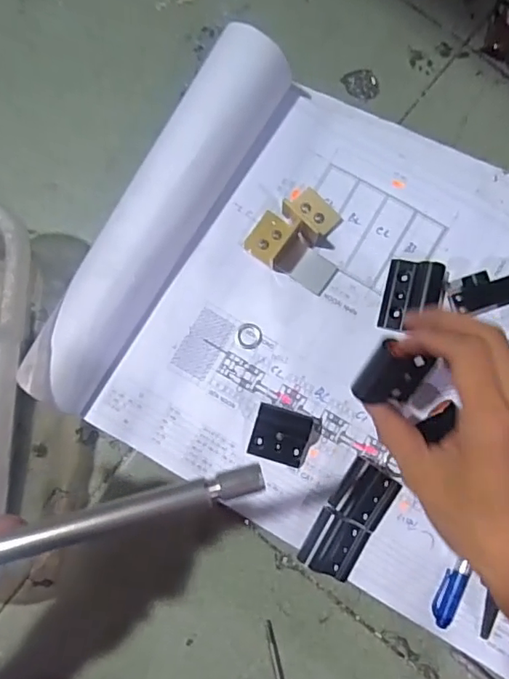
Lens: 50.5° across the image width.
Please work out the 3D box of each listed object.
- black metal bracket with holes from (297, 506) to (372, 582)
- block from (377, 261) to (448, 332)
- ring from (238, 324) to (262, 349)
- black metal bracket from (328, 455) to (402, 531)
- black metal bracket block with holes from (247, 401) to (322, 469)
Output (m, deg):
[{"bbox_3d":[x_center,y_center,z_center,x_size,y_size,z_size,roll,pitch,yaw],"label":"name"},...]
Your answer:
[{"bbox_3d":[0.058,0.148,0.390,0.039,0.016,0.042,30,86,4],"label":"black metal bracket with holes"},{"bbox_3d":[0.118,-0.032,0.403,0.039,0.013,0.053,12,85,3],"label":"block"},{"bbox_3d":[-0.004,-0.003,0.409,0.019,0.004,0.020,0,84,1],"label":"ring"},{"bbox_3d":[0.079,0.110,0.385,0.038,0.015,0.042,34,86,4],"label":"black metal bracket"},{"bbox_3d":[0.022,0.070,0.388,0.046,0.020,0.038,17,85,3],"label":"black metal bracket block with holes"}]

